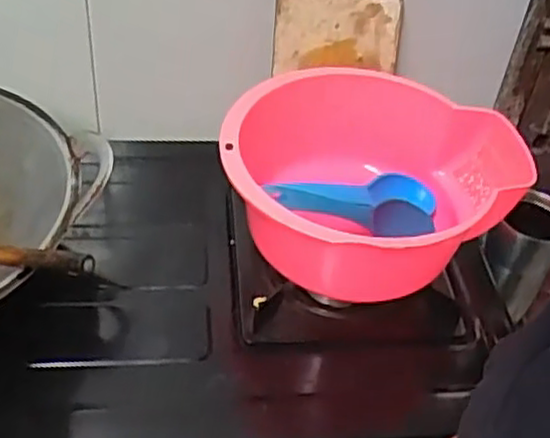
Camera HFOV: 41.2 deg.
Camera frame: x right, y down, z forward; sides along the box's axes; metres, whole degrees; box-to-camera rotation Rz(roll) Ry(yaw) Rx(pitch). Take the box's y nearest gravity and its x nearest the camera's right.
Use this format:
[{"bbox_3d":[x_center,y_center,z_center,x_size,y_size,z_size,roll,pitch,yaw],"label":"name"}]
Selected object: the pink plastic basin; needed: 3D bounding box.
[{"bbox_3d":[0.083,-0.028,0.666,0.251,0.110,0.251,4,43,-3],"label":"pink plastic basin"}]

